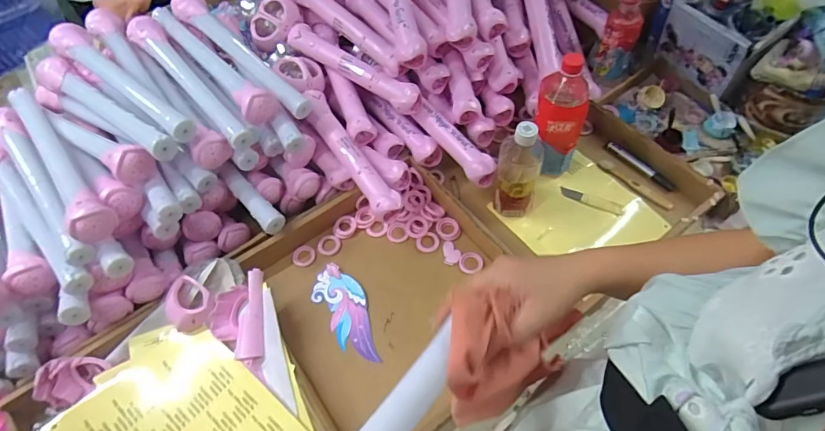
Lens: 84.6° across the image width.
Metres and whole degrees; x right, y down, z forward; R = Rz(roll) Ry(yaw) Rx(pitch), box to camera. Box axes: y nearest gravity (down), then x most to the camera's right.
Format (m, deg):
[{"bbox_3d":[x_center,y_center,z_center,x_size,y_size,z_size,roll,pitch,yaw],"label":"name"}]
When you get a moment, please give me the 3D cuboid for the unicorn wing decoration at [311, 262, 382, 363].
[{"bbox_3d":[-0.097,0.148,0.695,0.071,0.008,0.166,-32,63,-15],"label":"unicorn wing decoration"}]

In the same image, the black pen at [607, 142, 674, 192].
[{"bbox_3d":[0.398,-0.086,0.795,0.020,0.009,0.132,-39,65,-19],"label":"black pen"}]

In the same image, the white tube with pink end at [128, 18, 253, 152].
[{"bbox_3d":[-0.339,-0.202,0.690,0.050,0.059,0.298,-39,65,-19],"label":"white tube with pink end"}]

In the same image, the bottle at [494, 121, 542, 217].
[{"bbox_3d":[0.162,-0.065,0.702,0.061,0.187,0.050,14,61,11],"label":"bottle"}]

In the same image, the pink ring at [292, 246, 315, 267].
[{"bbox_3d":[-0.180,0.066,0.751,0.038,0.004,0.037,-1,59,2],"label":"pink ring"}]

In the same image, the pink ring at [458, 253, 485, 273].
[{"bbox_3d":[0.094,0.077,0.727,0.038,0.012,0.035,-1,59,2],"label":"pink ring"}]

